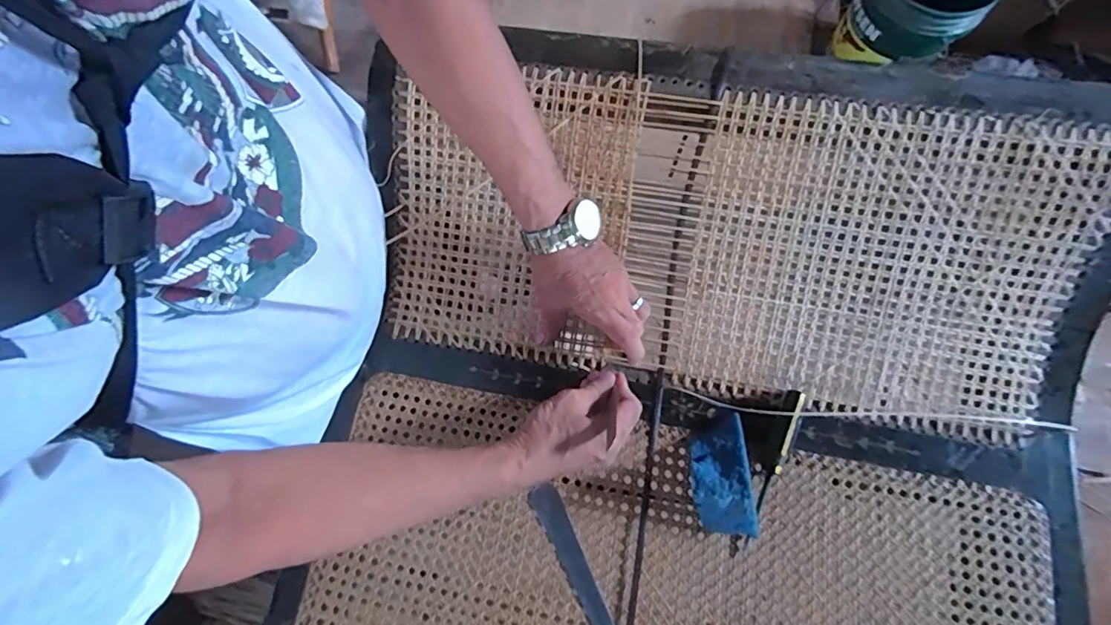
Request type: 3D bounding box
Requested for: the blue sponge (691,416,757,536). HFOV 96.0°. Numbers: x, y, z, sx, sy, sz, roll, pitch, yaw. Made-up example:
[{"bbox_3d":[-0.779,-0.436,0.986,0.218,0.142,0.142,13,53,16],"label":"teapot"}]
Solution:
[{"bbox_3d":[0.156,0.153,0.473,0.058,0.056,0.108,-2,71,1],"label":"blue sponge"}]

